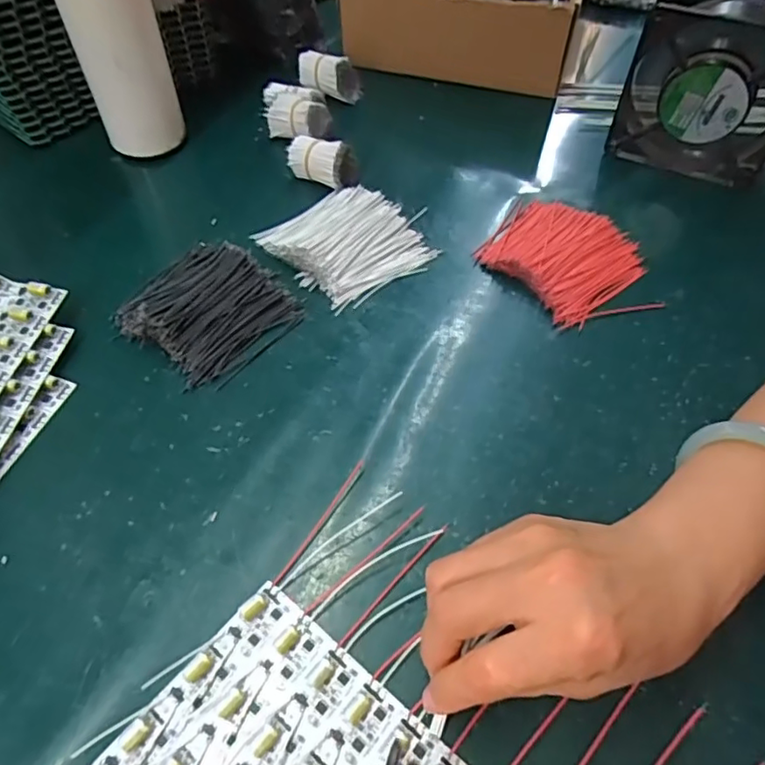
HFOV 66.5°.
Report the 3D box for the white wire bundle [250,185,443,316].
[{"bbox_3d":[-0.023,-0.111,0.434,0.108,0.026,0.102,-32,61,-21],"label":"white wire bundle"}]

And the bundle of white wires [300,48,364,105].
[{"bbox_3d":[-0.052,-0.283,0.533,0.060,0.032,0.027,21,57,14],"label":"bundle of white wires"}]

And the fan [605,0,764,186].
[{"bbox_3d":[0.248,-0.218,0.447,0.120,0.123,0.044,16,56,11],"label":"fan"}]

